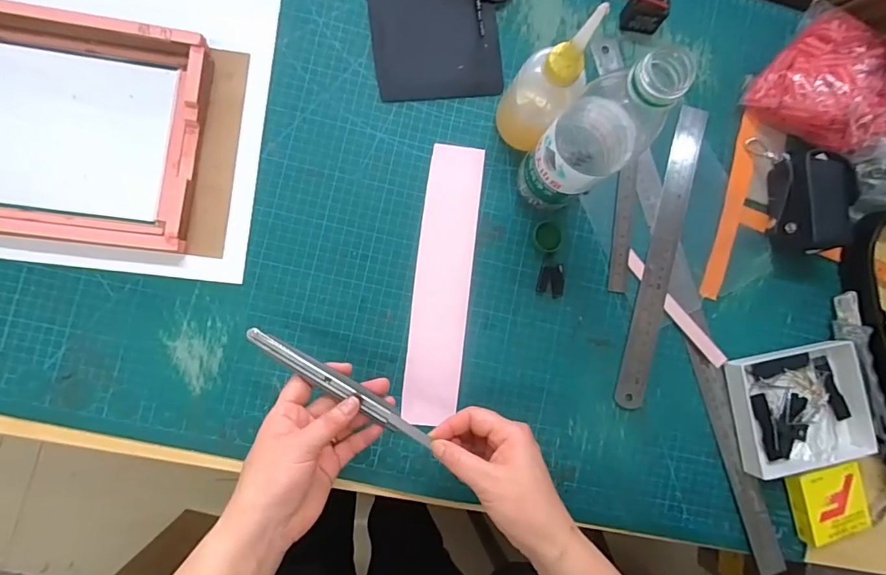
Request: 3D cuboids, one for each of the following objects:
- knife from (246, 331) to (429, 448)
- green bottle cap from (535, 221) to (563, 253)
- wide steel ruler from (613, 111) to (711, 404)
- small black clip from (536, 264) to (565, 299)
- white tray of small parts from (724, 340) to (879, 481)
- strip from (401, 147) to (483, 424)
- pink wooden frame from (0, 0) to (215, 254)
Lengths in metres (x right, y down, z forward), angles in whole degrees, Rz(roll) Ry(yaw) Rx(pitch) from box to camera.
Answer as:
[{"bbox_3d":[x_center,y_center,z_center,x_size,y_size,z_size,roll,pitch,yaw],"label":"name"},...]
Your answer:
[{"bbox_3d":[-0.083,0.080,0.371,0.165,0.005,0.016,32,84,-1],"label":"knife"},{"bbox_3d":[0.107,-0.052,0.466,0.027,0.009,0.031,12,85,-5],"label":"green bottle cap"},{"bbox_3d":[0.229,-0.035,0.482,0.032,0.004,0.321,16,85,-5],"label":"wide steel ruler"},{"bbox_3d":[0.109,-0.007,0.467,0.026,0.005,0.033,5,86,-6],"label":"small black clip"},{"bbox_3d":[0.371,0.125,0.479,0.136,0.027,0.118,-8,87,-6],"label":"white tray of small parts"},{"bbox_3d":[0.000,-0.007,0.455,0.056,0.007,0.269,7,85,-2],"label":"strip"},{"bbox_3d":[-0.374,-0.149,0.416,0.292,0.032,0.205,7,86,-5],"label":"pink wooden frame"}]

